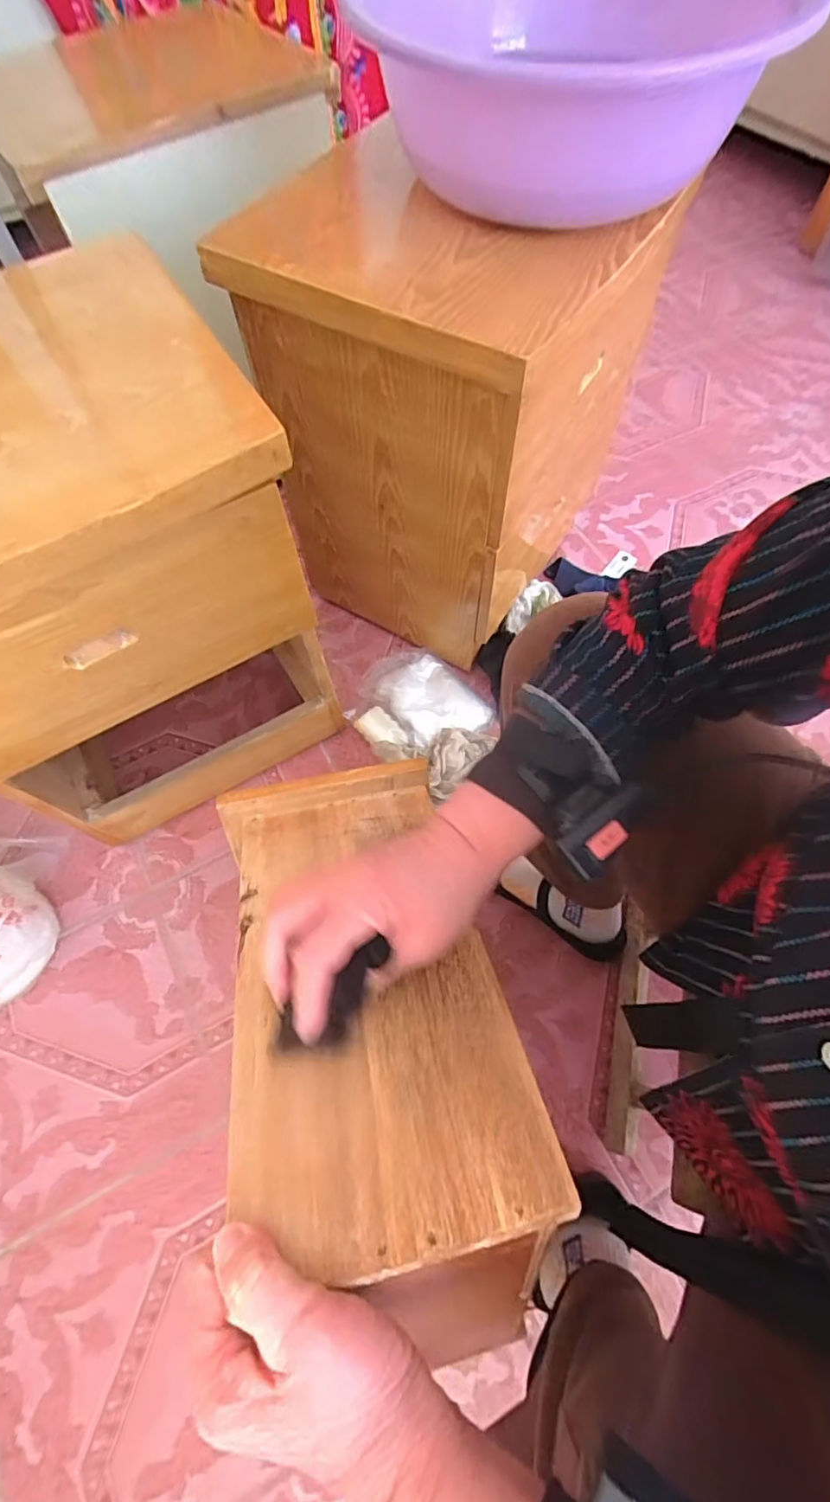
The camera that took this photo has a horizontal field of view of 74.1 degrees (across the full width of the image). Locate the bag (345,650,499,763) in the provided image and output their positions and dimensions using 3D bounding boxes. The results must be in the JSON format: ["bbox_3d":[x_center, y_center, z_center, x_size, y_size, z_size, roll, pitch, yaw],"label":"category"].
[{"bbox_3d":[0.000,-0.075,0.855,0.188,0.035,0.184,-37,70,-15],"label":"bag"}]

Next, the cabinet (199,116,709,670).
[{"bbox_3d":[0.038,-0.405,0.731,0.348,0.479,0.319,32,70,14],"label":"cabinet"}]

